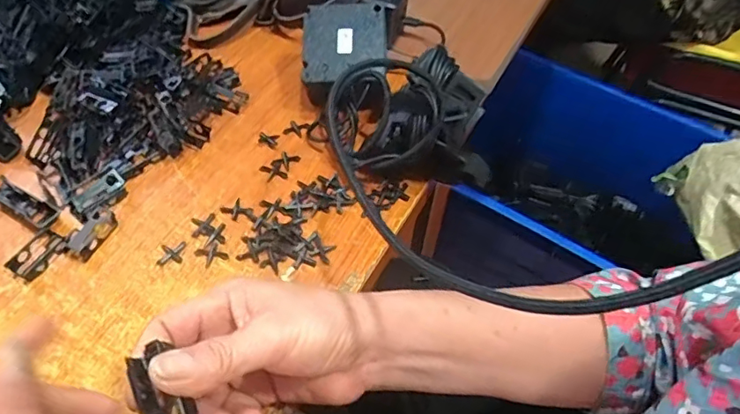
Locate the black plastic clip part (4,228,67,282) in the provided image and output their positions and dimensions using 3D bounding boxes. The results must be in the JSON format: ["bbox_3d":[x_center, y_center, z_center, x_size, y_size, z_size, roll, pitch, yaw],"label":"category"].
[{"bbox_3d":[-0.236,0.033,0.378,0.023,0.006,0.038,24,54,15],"label":"black plastic clip part"}]

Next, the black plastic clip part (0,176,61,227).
[{"bbox_3d":[-0.260,-0.003,0.398,0.059,0.008,0.018,23,54,14],"label":"black plastic clip part"}]

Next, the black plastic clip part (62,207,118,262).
[{"bbox_3d":[-0.203,0.018,0.386,0.022,0.008,0.043,15,52,8],"label":"black plastic clip part"}]

